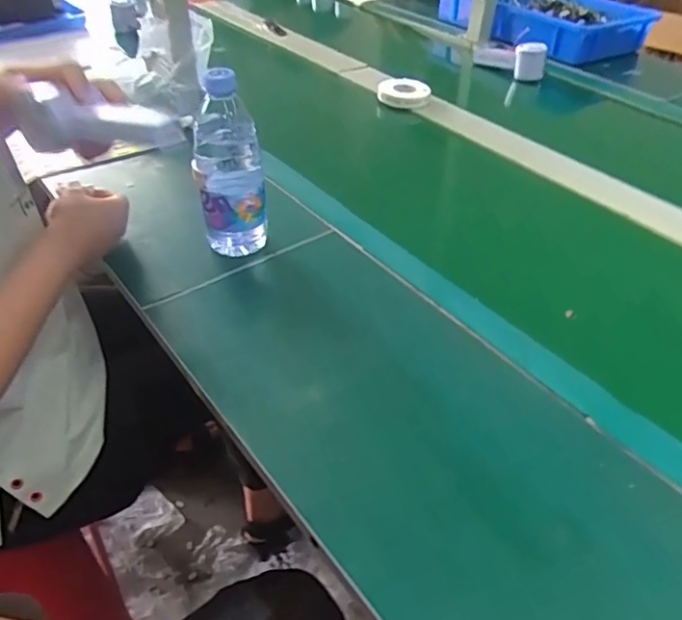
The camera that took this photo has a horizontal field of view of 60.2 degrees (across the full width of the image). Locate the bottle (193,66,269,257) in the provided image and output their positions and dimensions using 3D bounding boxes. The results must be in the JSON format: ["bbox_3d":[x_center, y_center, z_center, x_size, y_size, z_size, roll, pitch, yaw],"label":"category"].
[{"bbox_3d":[-0.119,-0.145,0.631,0.071,0.200,0.067,-4,41,-7],"label":"bottle"}]

